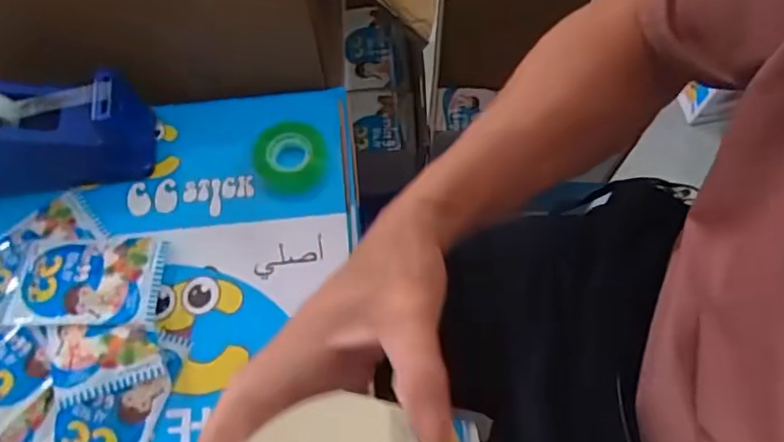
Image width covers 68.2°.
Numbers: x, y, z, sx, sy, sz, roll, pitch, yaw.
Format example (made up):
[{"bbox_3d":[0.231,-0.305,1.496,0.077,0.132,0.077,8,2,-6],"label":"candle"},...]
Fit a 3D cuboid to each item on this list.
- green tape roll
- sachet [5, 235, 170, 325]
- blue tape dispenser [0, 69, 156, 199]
[{"bbox_3d":[-0.077,-0.050,0.443,0.052,0.024,0.054,0,66,1],"label":"green tape roll"},{"bbox_3d":[-0.210,0.041,0.403,0.095,0.017,0.065,-2,66,0],"label":"sachet"},{"bbox_3d":[-0.261,-0.066,0.420,0.151,0.069,0.066,-11,66,-4],"label":"blue tape dispenser"}]

